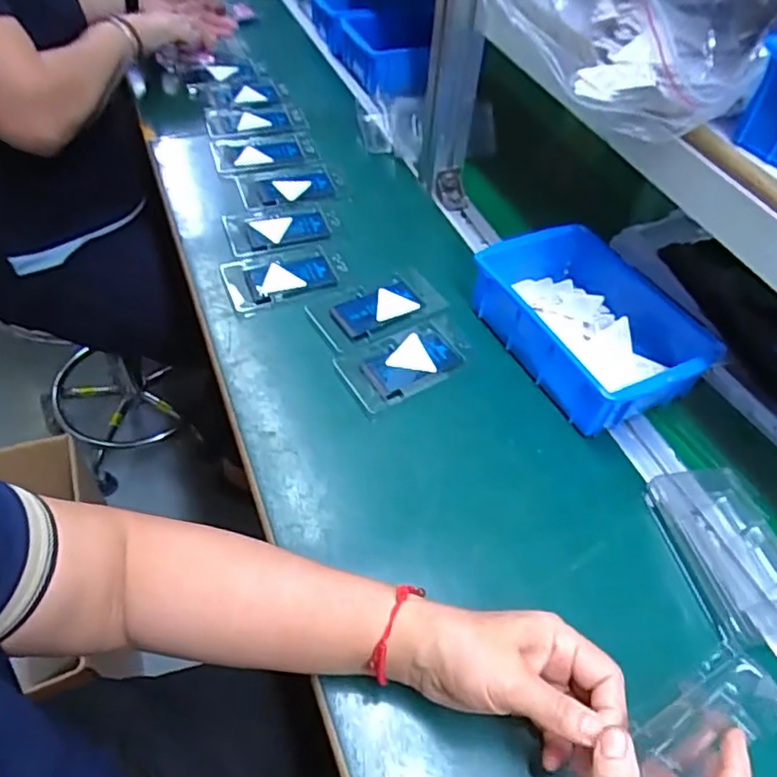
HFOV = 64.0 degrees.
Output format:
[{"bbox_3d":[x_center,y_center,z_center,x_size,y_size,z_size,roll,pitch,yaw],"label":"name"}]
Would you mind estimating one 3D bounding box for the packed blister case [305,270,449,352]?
[{"bbox_3d":[-0.010,-0.080,0.615,0.122,0.016,0.073,-21,55,-21],"label":"packed blister case"}]

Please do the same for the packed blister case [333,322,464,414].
[{"bbox_3d":[0.013,-0.022,0.581,0.110,0.018,0.069,-22,56,-22],"label":"packed blister case"}]

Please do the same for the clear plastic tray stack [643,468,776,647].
[{"bbox_3d":[0.254,0.120,0.460,0.083,0.025,0.125,-6,51,-10],"label":"clear plastic tray stack"}]

